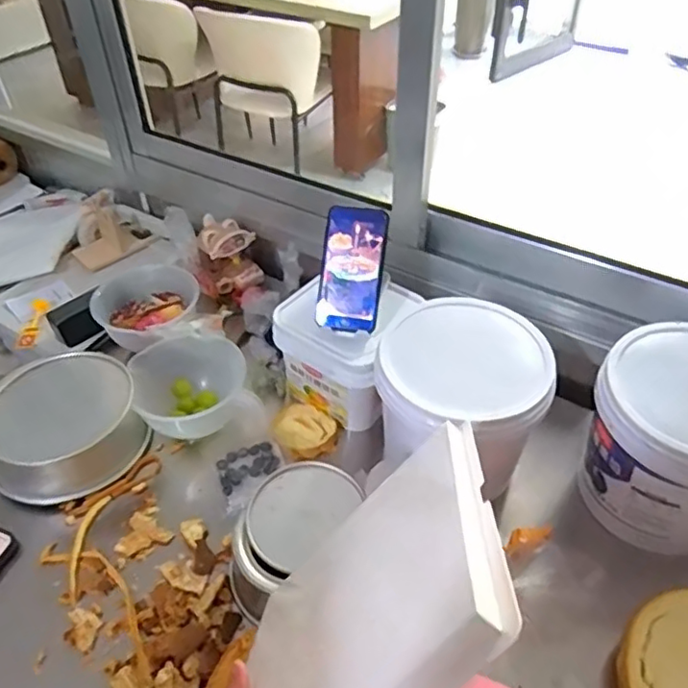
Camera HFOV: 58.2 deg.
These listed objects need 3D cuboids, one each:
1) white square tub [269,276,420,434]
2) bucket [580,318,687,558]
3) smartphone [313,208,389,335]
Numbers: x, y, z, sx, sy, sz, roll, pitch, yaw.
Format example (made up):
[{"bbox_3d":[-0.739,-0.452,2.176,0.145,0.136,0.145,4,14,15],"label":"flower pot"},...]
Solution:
[{"bbox_3d":[0.003,0.002,0.868,0.168,0.144,0.161,20,48,21],"label":"white square tub"},{"bbox_3d":[0.378,0.110,0.704,0.185,0.187,0.174,-1,44,1],"label":"bucket"},{"bbox_3d":[0.010,-0.093,0.772,0.075,0.152,0.013,9,5,10],"label":"smartphone"}]

